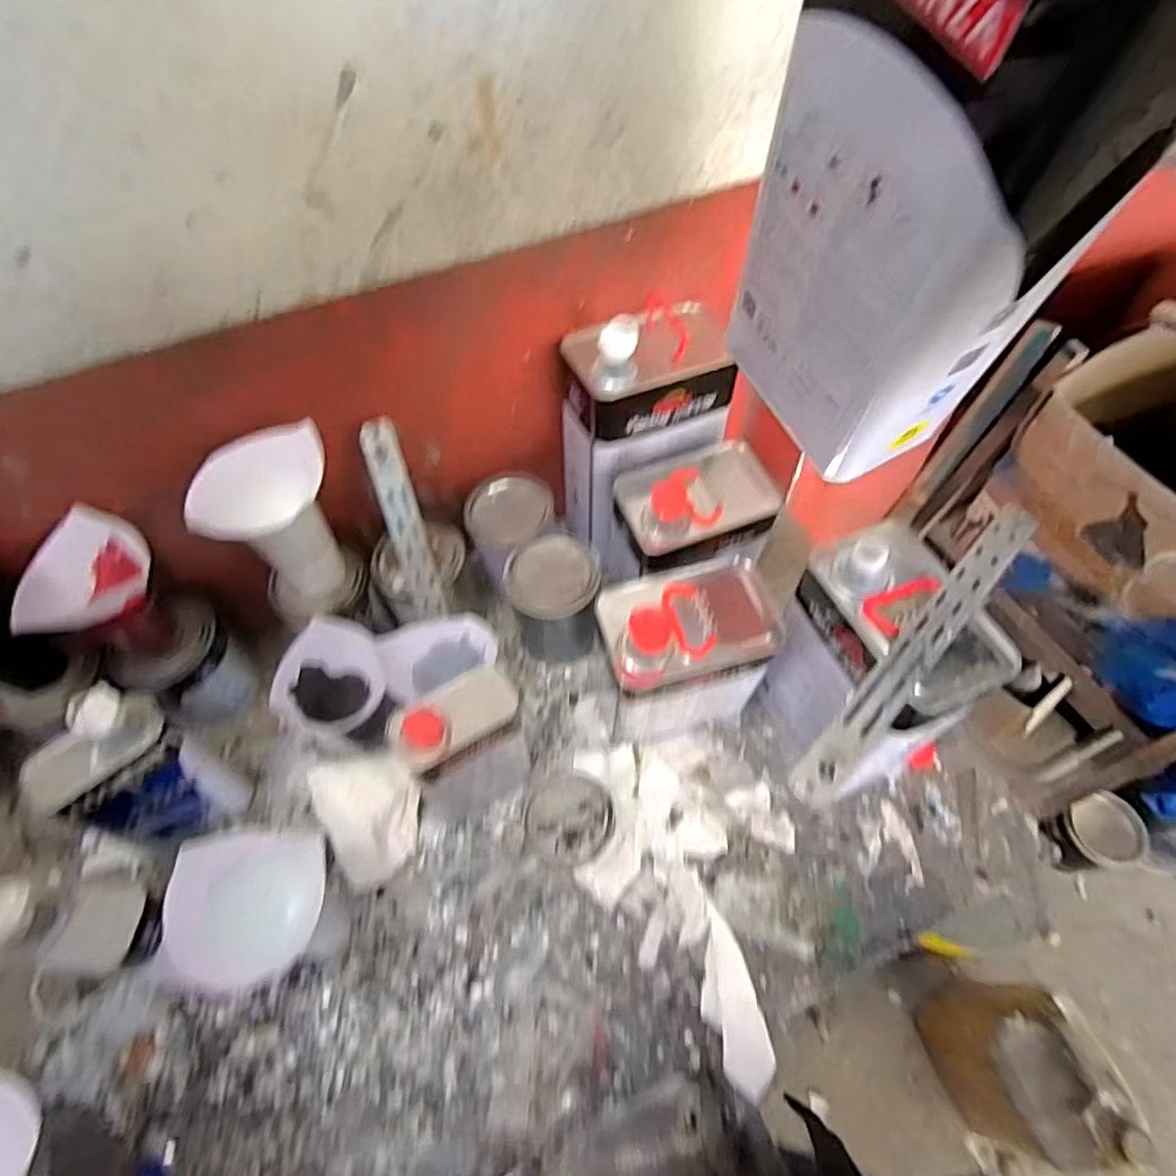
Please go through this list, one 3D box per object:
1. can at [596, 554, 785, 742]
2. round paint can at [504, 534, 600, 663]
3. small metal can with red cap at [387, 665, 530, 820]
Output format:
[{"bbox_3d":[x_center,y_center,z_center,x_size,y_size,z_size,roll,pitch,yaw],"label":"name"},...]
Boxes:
[{"bbox_3d":[0.097,0.069,0.688,0.170,0.212,0.111,-14,59,-8],"label":"can"},{"bbox_3d":[-0.040,0.015,0.779,0.106,0.140,0.099,1,58,1],"label":"round paint can"},{"bbox_3d":[-0.123,0.165,0.649,0.123,0.194,0.073,-26,62,-15],"label":"small metal can with red cap"}]

